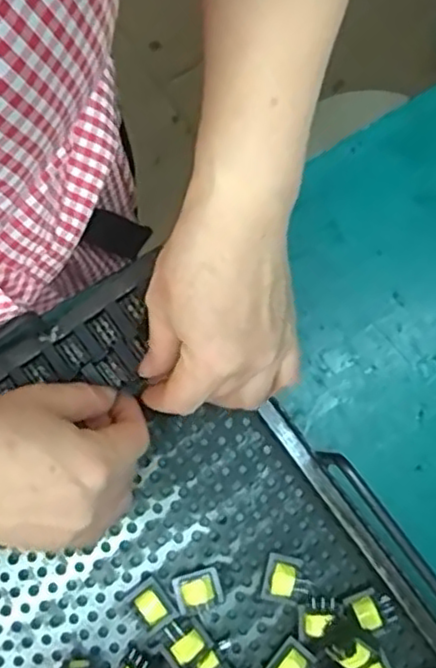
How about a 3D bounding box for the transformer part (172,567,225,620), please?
[{"bbox_3d":[-0.010,0.139,0.363,0.025,0.021,0.024,-17,79,-5],"label":"transformer part"}]

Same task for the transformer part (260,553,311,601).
[{"bbox_3d":[0.036,0.132,0.366,0.022,0.024,0.025,10,78,1],"label":"transformer part"}]

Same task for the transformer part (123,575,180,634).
[{"bbox_3d":[-0.036,0.145,0.362,0.021,0.016,0.023,-40,82,-9],"label":"transformer part"}]

